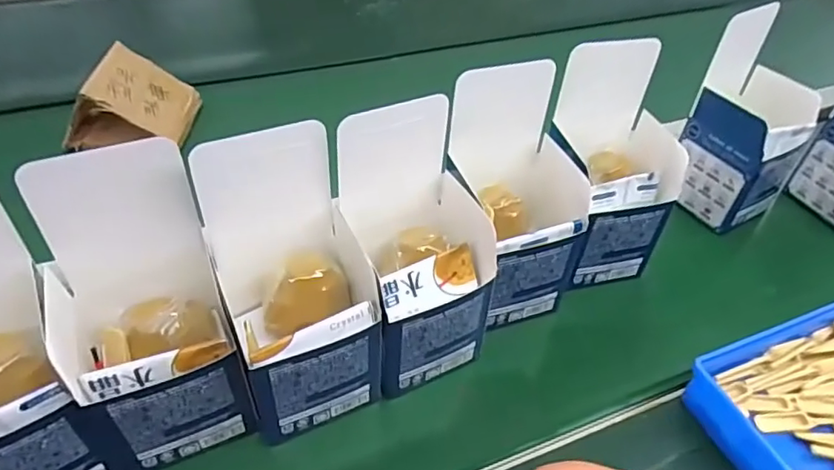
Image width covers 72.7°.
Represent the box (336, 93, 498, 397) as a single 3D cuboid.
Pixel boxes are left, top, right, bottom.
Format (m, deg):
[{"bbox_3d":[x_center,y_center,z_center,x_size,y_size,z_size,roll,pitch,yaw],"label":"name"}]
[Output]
[{"bbox_3d":[0.002,0.010,0.382,0.090,0.170,0.090,-19,48,-21],"label":"box"}]

